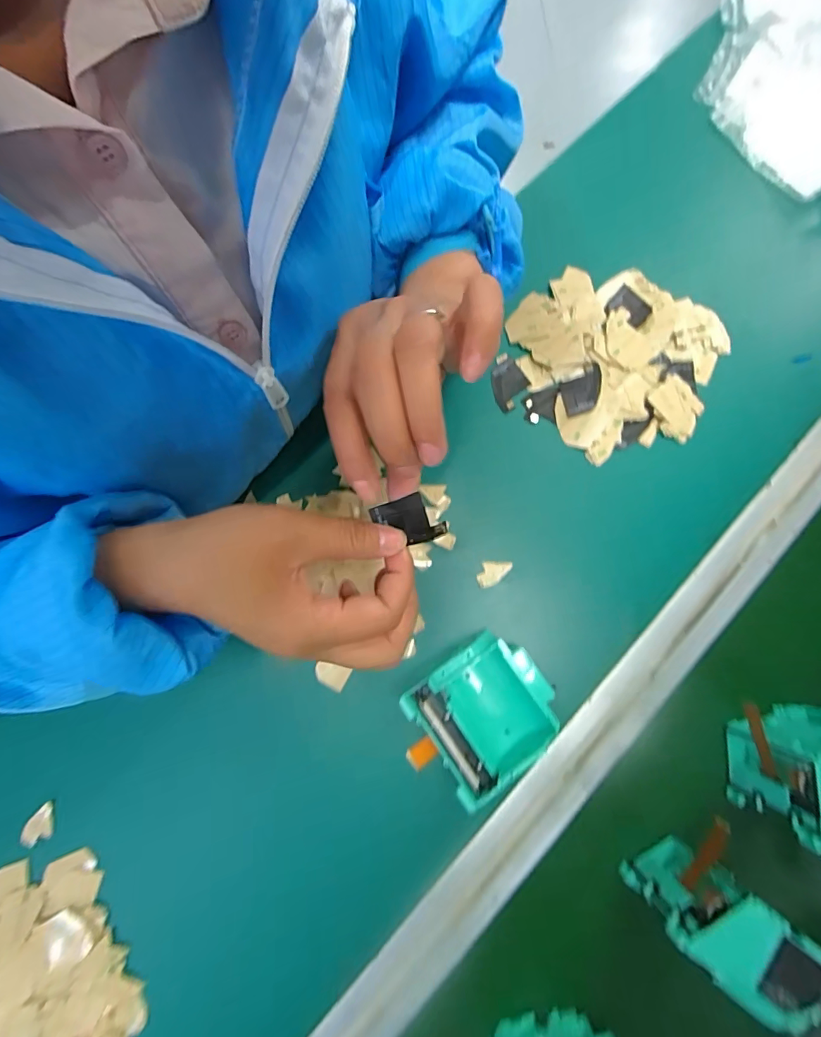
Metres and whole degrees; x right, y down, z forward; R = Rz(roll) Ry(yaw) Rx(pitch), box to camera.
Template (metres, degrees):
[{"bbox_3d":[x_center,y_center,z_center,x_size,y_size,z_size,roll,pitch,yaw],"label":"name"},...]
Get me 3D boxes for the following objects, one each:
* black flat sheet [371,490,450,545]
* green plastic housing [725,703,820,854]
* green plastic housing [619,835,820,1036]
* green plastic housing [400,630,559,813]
[{"bbox_3d":[-0.001,0.002,0.241,0.036,0.004,0.027,-18,65,7],"label":"black flat sheet"},{"bbox_3d":[0.236,0.142,0.265,0.063,0.071,0.059,0,79,0],"label":"green plastic housing"},{"bbox_3d":[0.166,0.215,0.249,0.063,0.070,0.043,40,82,7],"label":"green plastic housing"},{"bbox_3d":[0.042,0.125,0.287,0.092,0.038,0.079,-35,81,-6],"label":"green plastic housing"}]

